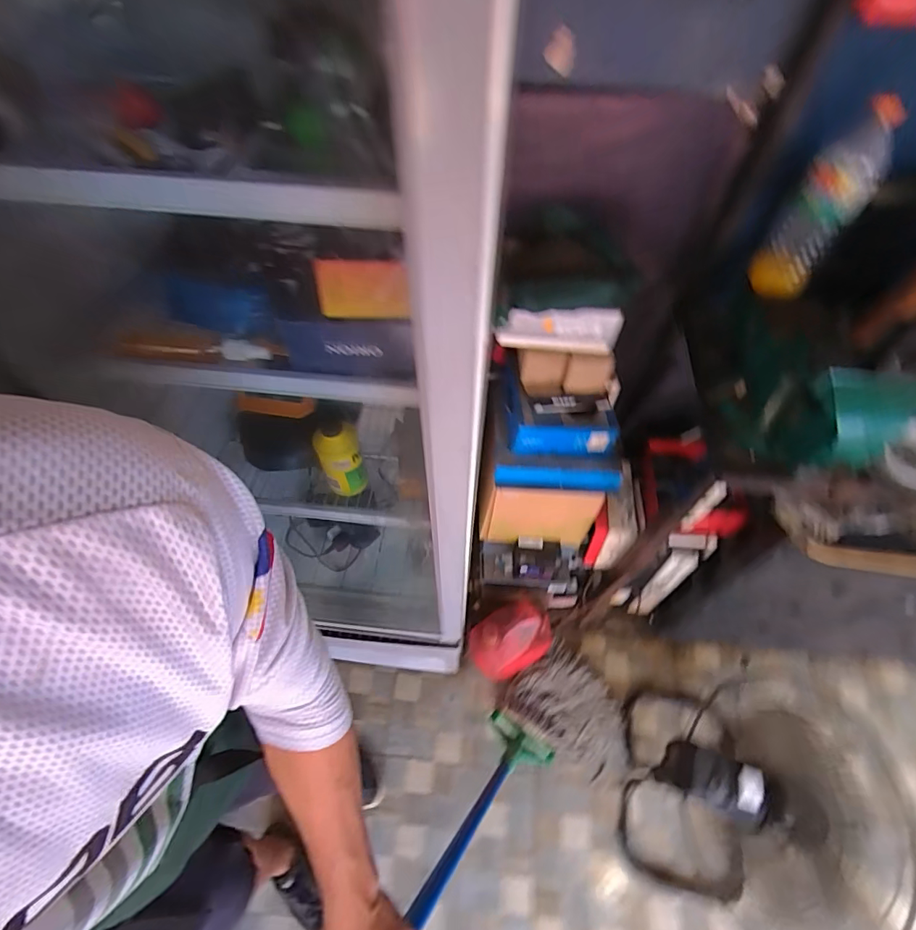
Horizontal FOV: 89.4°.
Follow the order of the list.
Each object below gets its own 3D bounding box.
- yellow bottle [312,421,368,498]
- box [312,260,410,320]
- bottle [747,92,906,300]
[{"bbox_3d":[-0.199,-0.008,0.790,0.072,0.145,0.058,-17,58,-12],"label":"yellow bottle"},{"bbox_3d":[-0.096,-0.175,0.465,0.091,0.063,0.012,1,56,0],"label":"box"},{"bbox_3d":[0.535,-0.376,0.680,0.082,0.244,0.087,27,59,16],"label":"bottle"}]

